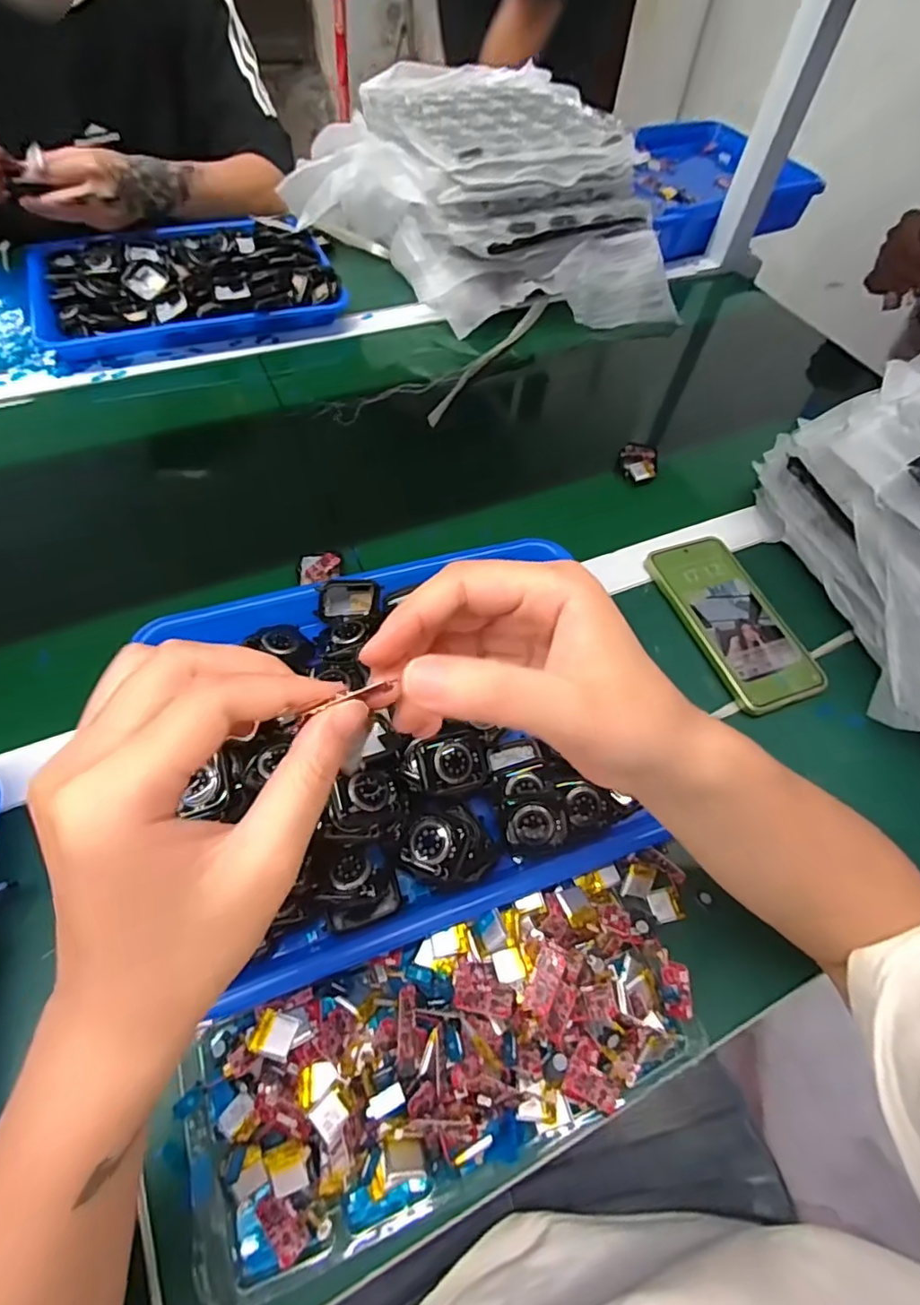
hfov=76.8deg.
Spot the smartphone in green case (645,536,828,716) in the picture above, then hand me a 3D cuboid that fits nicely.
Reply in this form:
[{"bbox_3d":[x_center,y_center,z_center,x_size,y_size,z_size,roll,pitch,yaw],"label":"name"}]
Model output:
[{"bbox_3d":[0.221,-0.027,0.473,0.077,0.018,0.159,-14,59,-14],"label":"smartphone in green case"}]

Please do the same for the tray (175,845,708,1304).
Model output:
[{"bbox_3d":[0.010,0.201,0.301,0.286,0.046,0.111,-16,59,-15],"label":"tray"}]

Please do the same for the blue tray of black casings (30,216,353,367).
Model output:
[{"bbox_3d":[-0.318,-0.433,0.676,0.324,0.055,0.221,-15,59,-14],"label":"blue tray of black casings"}]

